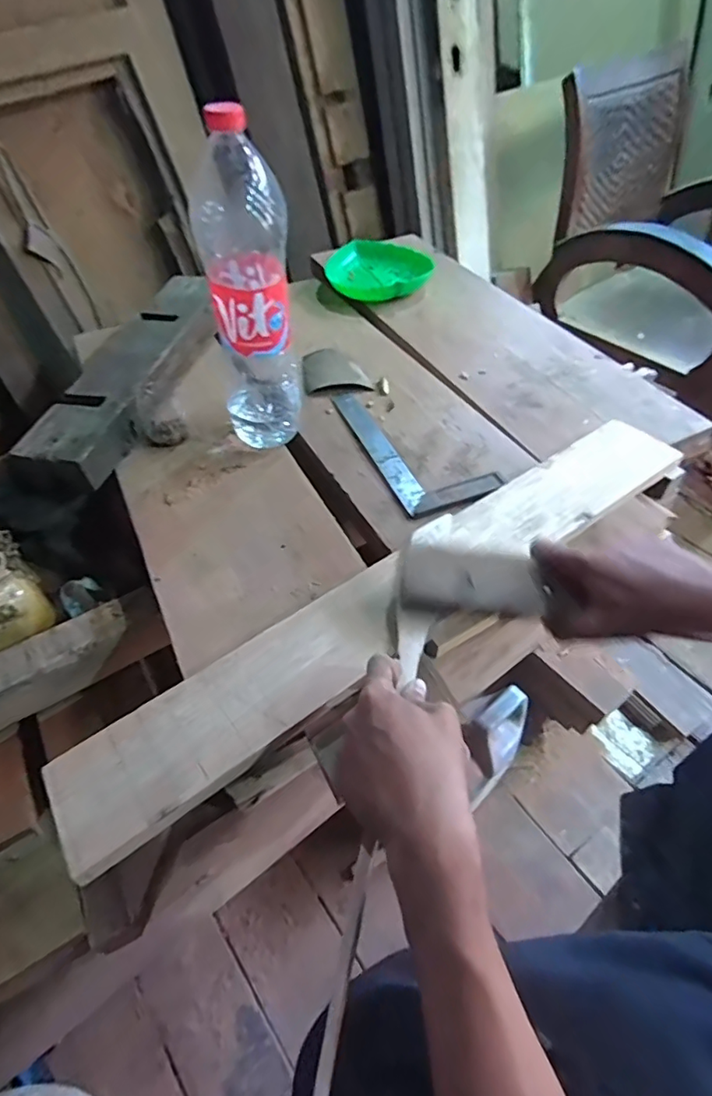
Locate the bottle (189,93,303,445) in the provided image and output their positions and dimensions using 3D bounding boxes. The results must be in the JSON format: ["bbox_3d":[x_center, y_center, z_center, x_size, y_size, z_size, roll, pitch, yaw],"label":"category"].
[{"bbox_3d":[-0.109,-0.250,0.561,0.089,0.313,0.093,-12,49,-8],"label":"bottle"}]

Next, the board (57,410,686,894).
[{"bbox_3d":[0.058,0.035,0.481,0.636,0.019,0.089,-30,53,-21],"label":"board"}]

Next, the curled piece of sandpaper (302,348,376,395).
[{"bbox_3d":[-0.031,-0.253,0.758,0.087,0.013,0.112,-8,48,-4],"label":"curled piece of sandpaper"}]

